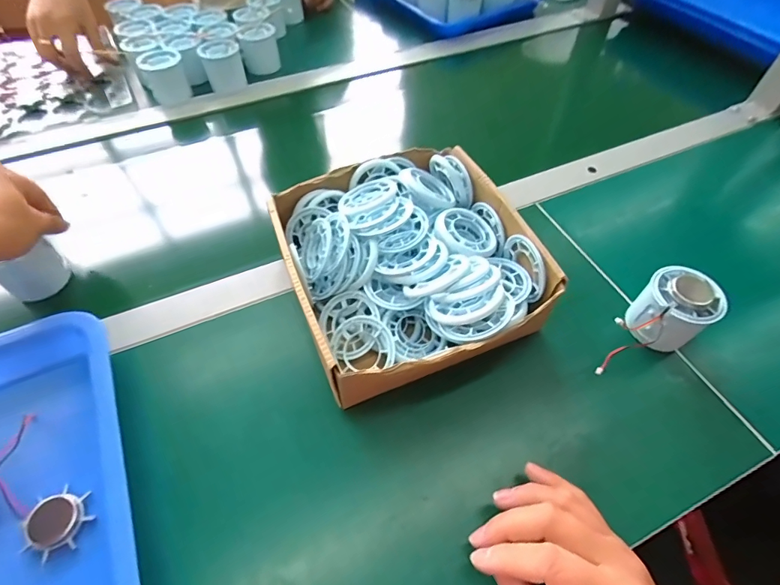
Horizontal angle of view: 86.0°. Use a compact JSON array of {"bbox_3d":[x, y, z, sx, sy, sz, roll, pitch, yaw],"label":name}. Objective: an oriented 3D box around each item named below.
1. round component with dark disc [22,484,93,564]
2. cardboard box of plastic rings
[{"bbox_3d":[-0.222,0.151,0.276,0.039,0.011,0.039,17,58,12],"label":"round component with dark disc"},{"bbox_3d":[0.014,-0.024,0.370,0.192,0.073,0.224,-20,58,-12],"label":"cardboard box of plastic rings"}]

